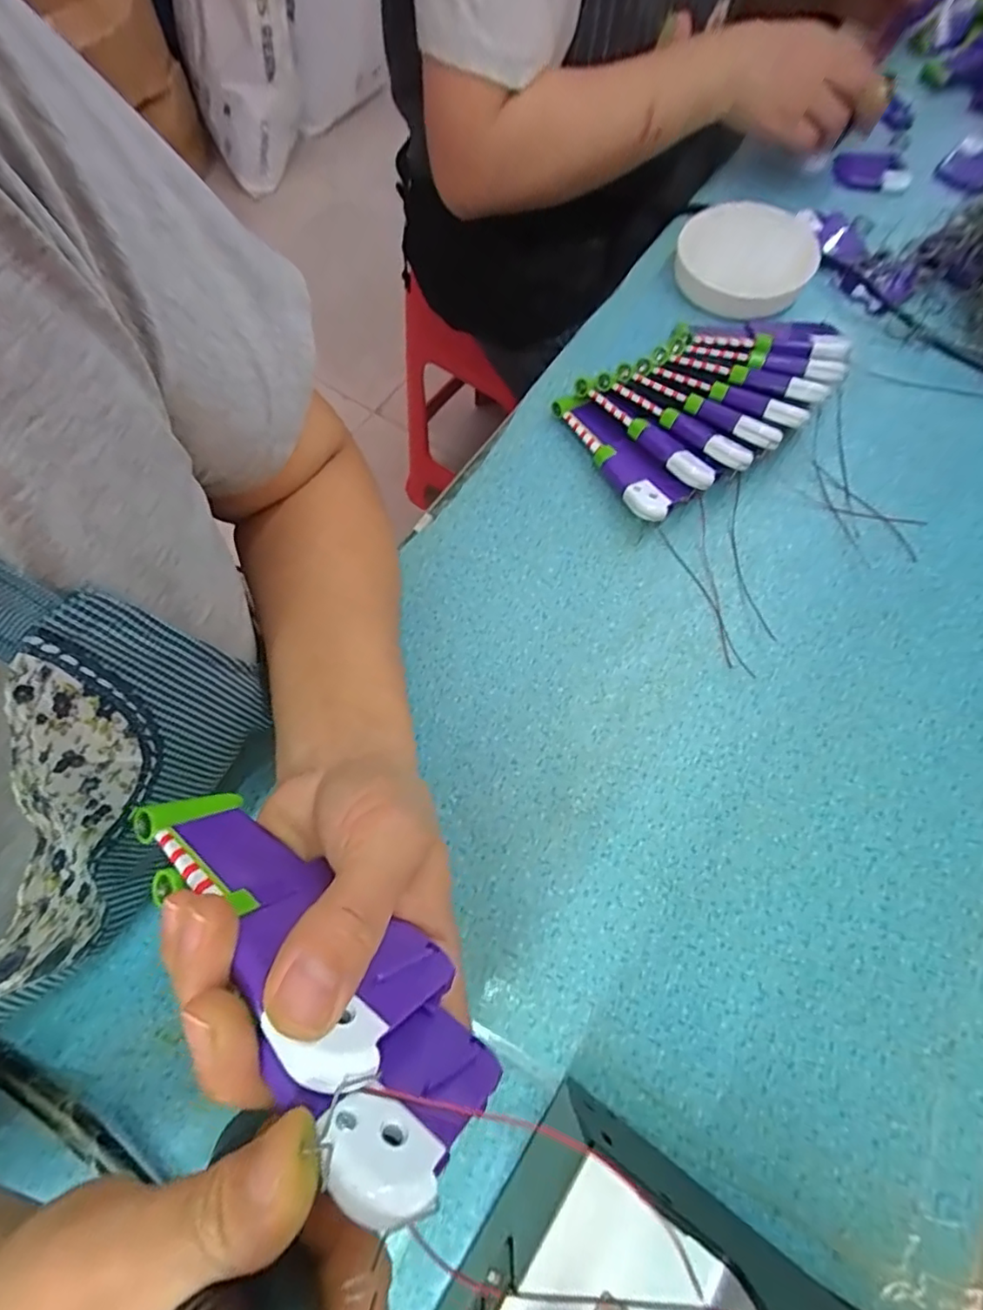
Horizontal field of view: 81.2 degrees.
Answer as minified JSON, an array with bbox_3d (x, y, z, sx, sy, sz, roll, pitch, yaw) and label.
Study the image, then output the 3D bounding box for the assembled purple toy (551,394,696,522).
[{"bbox_3d":[0.082,-0.138,0.392,0.033,0.023,0.116,-30,70,-13],"label":"assembled purple toy"}]

